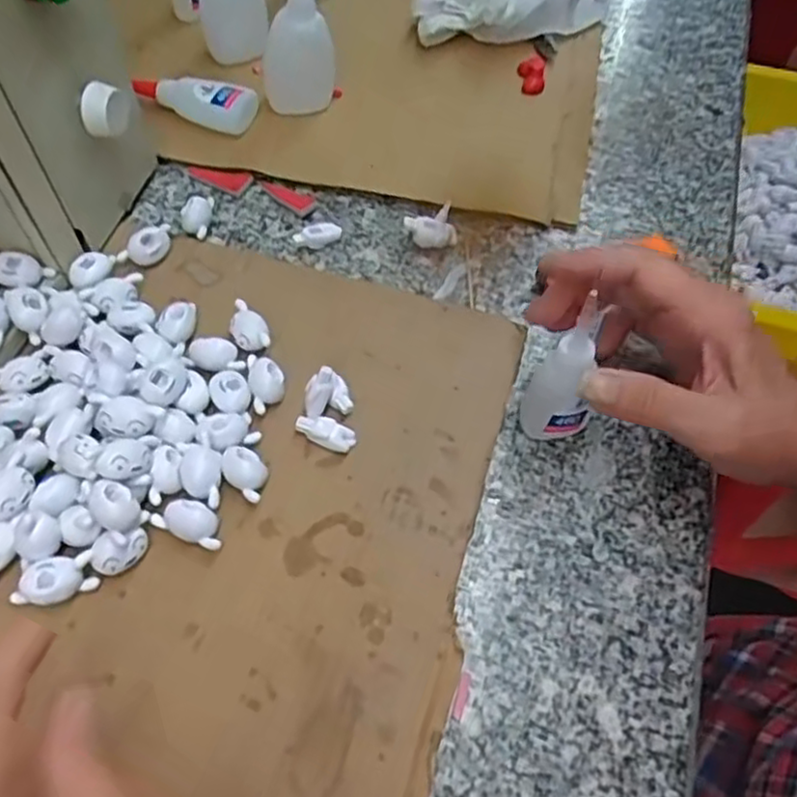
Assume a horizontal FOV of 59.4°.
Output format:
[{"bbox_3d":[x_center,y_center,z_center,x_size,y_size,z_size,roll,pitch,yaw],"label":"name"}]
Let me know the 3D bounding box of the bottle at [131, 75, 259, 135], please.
[{"bbox_3d":[-0.133,-0.192,0.455,0.087,0.025,0.022,10,57,9],"label":"bottle"}]

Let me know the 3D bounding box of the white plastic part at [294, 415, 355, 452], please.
[{"bbox_3d":[-0.036,0.016,0.338,0.028,0.008,0.013,20,59,16],"label":"white plastic part"}]

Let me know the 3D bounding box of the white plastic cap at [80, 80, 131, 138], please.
[{"bbox_3d":[-0.151,-0.149,0.358,0.015,0.024,0.023,9,56,9],"label":"white plastic cap"}]

